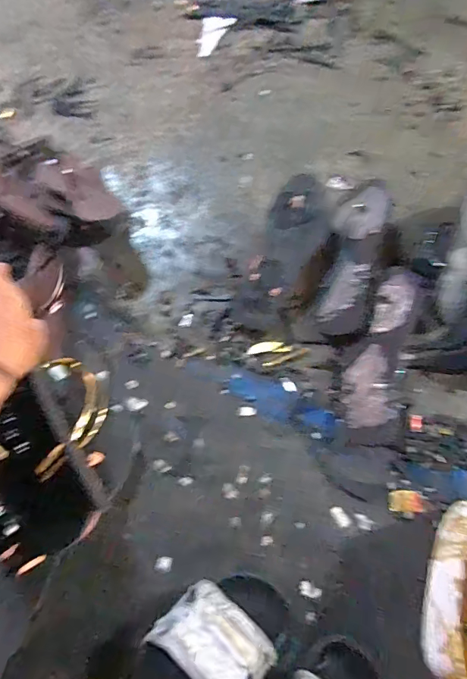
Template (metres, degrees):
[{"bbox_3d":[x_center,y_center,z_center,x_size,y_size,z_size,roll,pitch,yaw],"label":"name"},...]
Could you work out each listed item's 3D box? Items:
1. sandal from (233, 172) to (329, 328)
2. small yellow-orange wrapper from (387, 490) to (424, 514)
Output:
[{"bbox_3d":[0.074,-0.128,0.655,0.093,0.046,0.239,24,95,10],"label":"sandal"},{"bbox_3d":[0.216,0.204,0.552,0.042,0.004,0.026,3,68,1],"label":"small yellow-orange wrapper"}]

